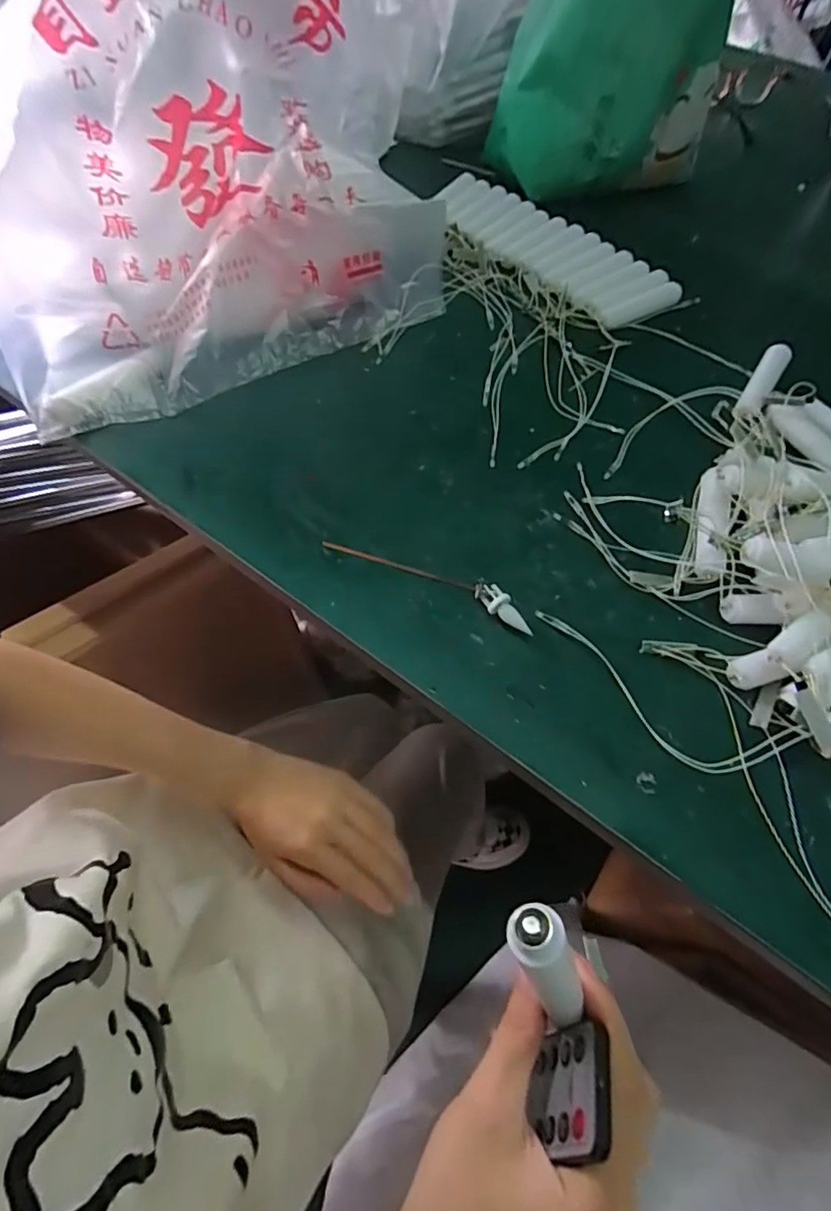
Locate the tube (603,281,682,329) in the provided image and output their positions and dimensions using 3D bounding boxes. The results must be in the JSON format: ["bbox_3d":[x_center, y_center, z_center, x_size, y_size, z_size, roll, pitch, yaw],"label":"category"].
[{"bbox_3d":[0.203,-0.268,0.486,0.088,0.016,0.016,-27,65,-18],"label":"tube"}]

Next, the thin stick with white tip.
[{"bbox_3d":[0.008,-0.019,0.331,0.137,0.013,0.017,25,62,10],"label":"thin stick with white tip"}]

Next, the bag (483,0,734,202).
[{"bbox_3d":[0.193,-0.544,0.516,0.213,0.234,0.124,20,61,8],"label":"bag"}]

